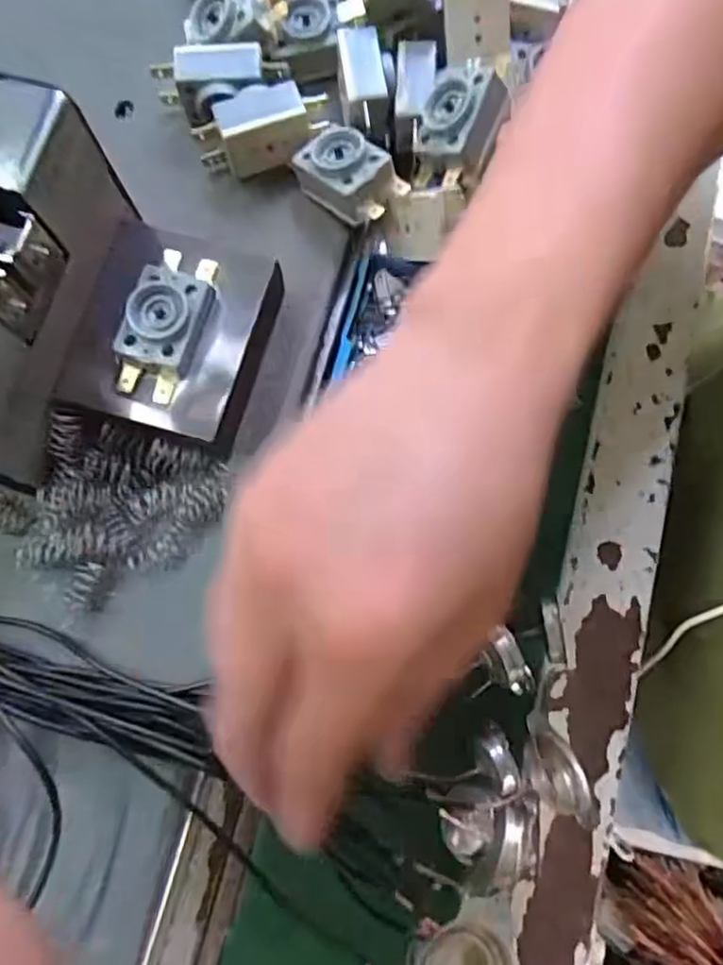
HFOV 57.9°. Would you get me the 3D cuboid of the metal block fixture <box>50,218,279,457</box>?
[{"bbox_3d":[-0.073,-0.060,0.255,0.064,0.032,0.081,16,77,3],"label":"metal block fixture"}]

